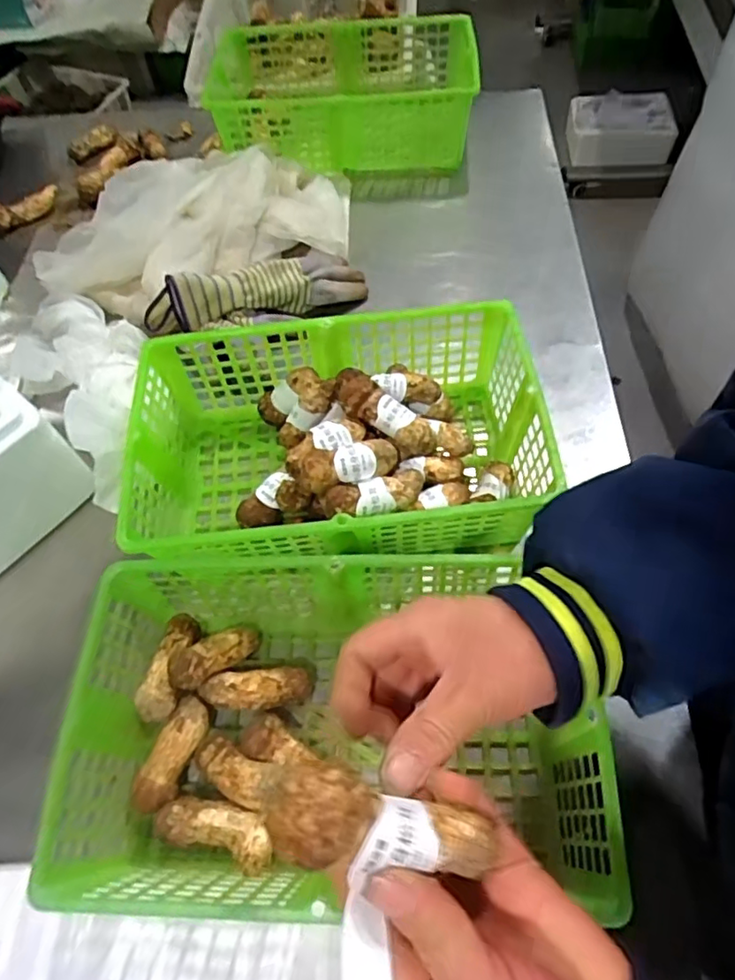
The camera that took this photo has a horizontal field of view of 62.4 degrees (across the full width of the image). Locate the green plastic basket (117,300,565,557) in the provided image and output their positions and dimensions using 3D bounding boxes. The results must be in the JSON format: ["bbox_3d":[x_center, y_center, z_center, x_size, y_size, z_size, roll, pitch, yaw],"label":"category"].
[{"bbox_3d":[-0.024,-0.032,0.541,0.341,0.102,0.242,-4,60,2],"label":"green plastic basket"}]

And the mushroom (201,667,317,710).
[{"bbox_3d":[-0.085,0.158,0.477,0.083,0.033,0.030,-10,60,-1],"label":"mushroom"}]

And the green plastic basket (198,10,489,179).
[{"bbox_3d":[-0.031,-0.511,0.799,0.329,0.108,0.204,-4,60,2],"label":"green plastic basket"}]

